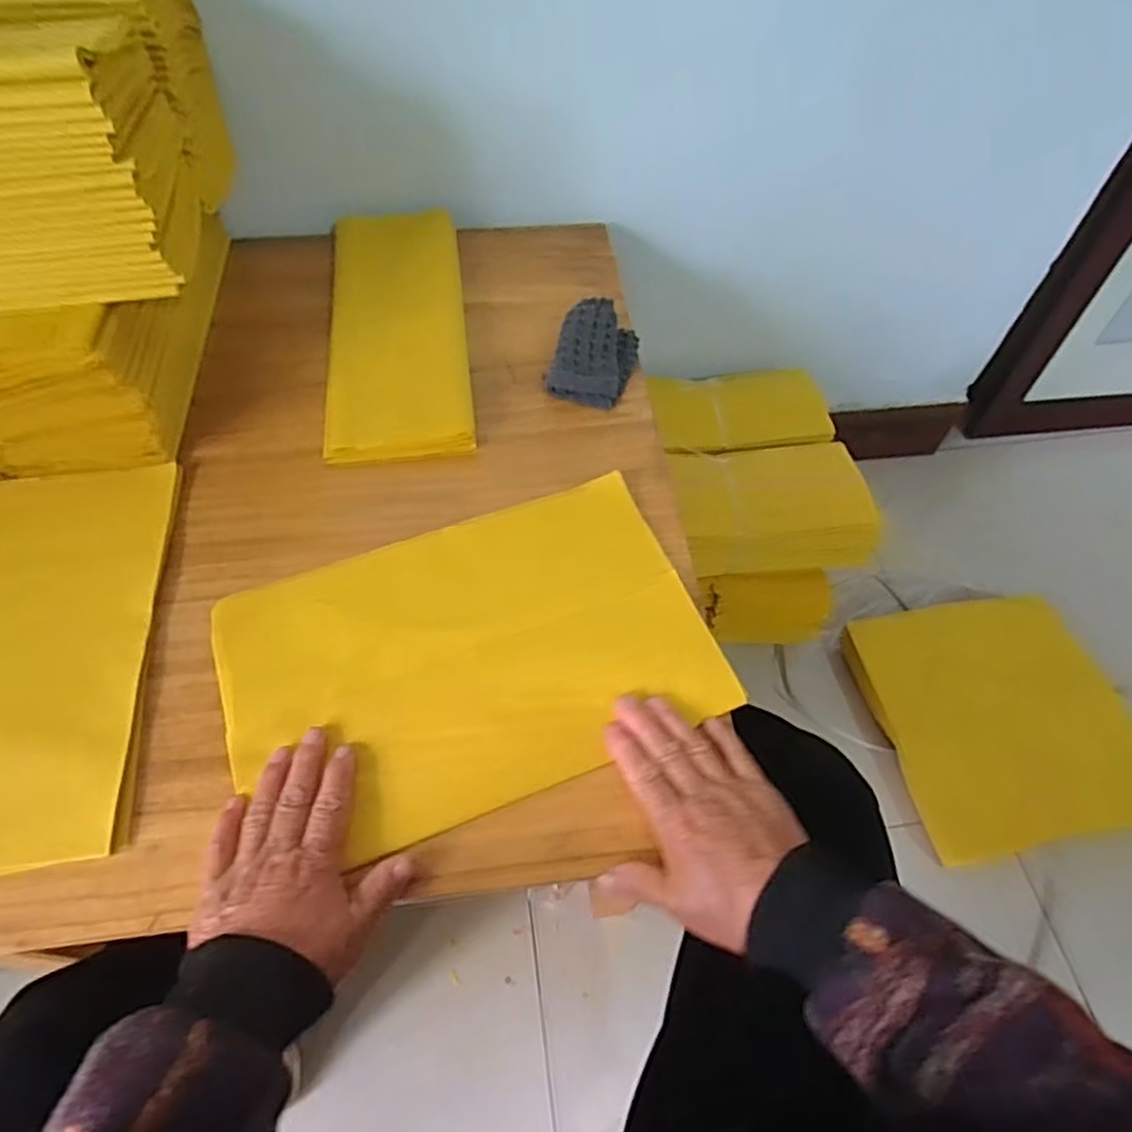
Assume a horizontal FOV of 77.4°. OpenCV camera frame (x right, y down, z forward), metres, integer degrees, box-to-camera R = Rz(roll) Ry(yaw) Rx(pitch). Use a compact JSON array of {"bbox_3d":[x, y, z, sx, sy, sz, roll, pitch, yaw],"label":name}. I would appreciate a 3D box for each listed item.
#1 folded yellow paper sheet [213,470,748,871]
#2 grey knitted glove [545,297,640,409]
[{"bbox_3d":[-0.065,0.058,0.484,0.312,0.011,0.206,-19,62,-12],"label":"folded yellow paper sheet"},{"bbox_3d":[0.027,-0.193,0.638,0.067,0.033,0.105,17,58,9],"label":"grey knitted glove"}]

